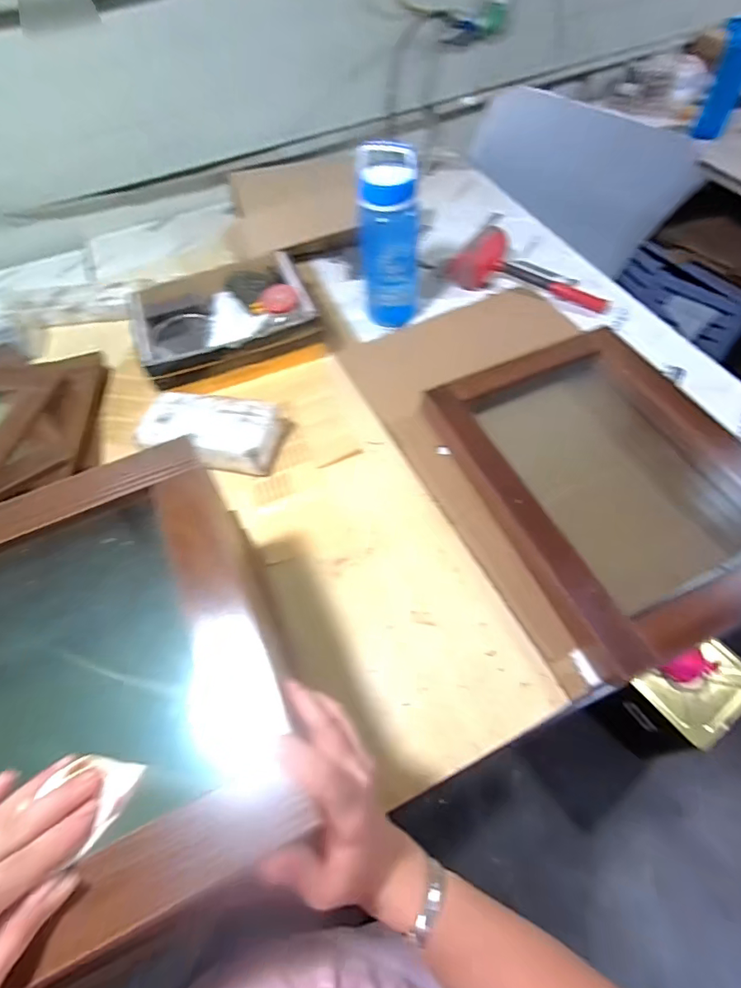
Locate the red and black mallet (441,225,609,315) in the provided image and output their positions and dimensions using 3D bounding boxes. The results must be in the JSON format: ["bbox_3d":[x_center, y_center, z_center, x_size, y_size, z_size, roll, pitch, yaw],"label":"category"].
[{"bbox_3d":[0.310,-0.426,0.933,0.309,0.084,0.093,33,65,23],"label":"red and black mallet"}]

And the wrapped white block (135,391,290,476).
[{"bbox_3d":[-0.253,-0.098,0.738,0.212,0.054,0.118,8,58,9],"label":"wrapped white block"}]

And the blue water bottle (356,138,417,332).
[{"bbox_3d":[0.036,-0.426,0.829,0.092,0.302,0.067,4,58,7],"label":"blue water bottle"}]

